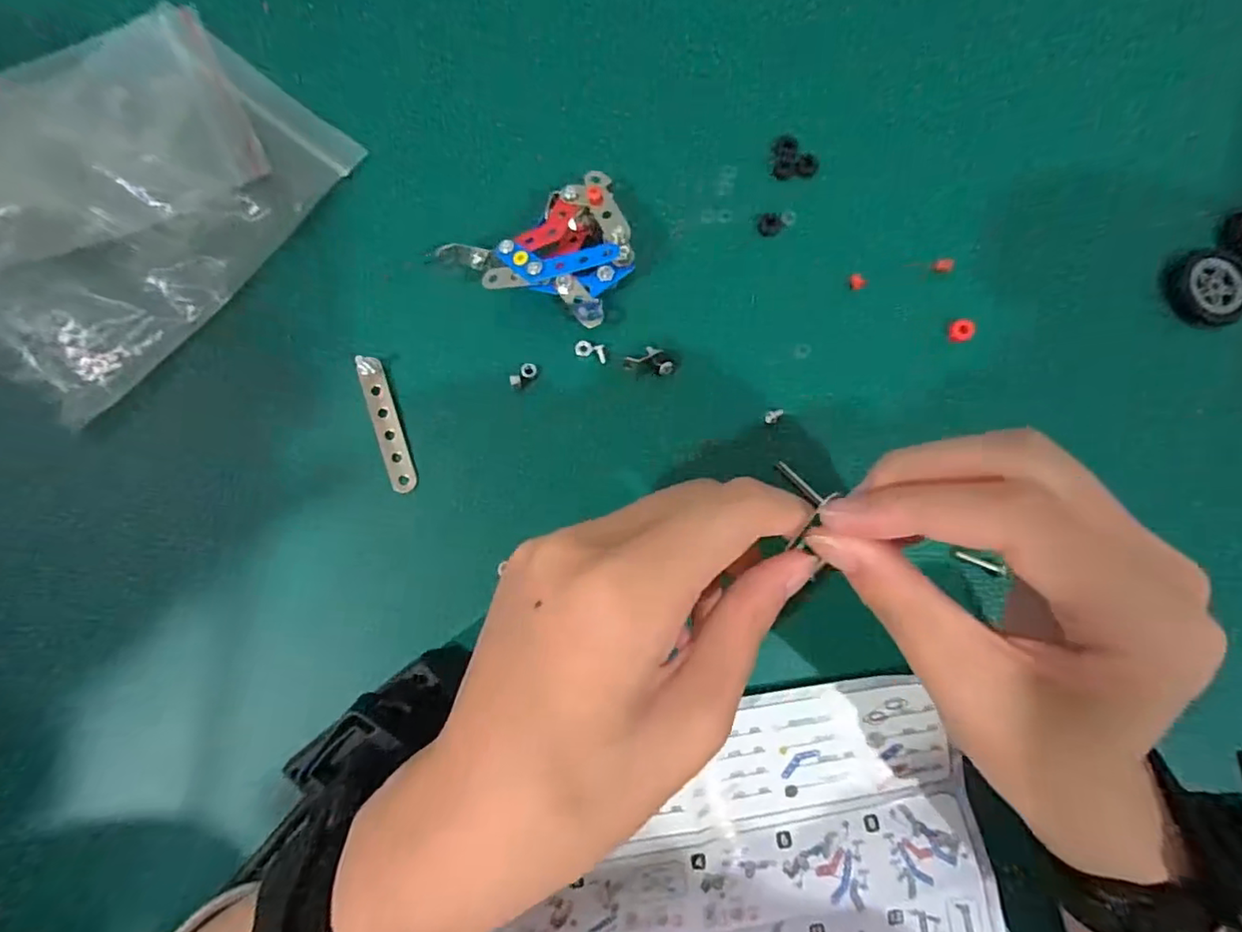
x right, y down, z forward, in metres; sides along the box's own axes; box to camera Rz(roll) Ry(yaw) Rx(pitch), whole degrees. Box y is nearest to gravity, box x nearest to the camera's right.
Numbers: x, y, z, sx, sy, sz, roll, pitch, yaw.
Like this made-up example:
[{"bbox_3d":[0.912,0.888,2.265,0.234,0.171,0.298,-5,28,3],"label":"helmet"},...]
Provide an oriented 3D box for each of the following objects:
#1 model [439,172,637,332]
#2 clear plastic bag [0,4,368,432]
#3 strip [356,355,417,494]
[{"bbox_3d":[-0.027,-0.086,0.244,0.072,0.029,0.057,-31,87,-7],"label":"model"},{"bbox_3d":[-0.216,-0.117,0.243,0.131,0.012,0.161,40,82,1],"label":"clear plastic bag"},{"bbox_3d":[-0.098,-0.017,0.245,0.010,0.004,0.058,-17,87,-15],"label":"strip"}]

